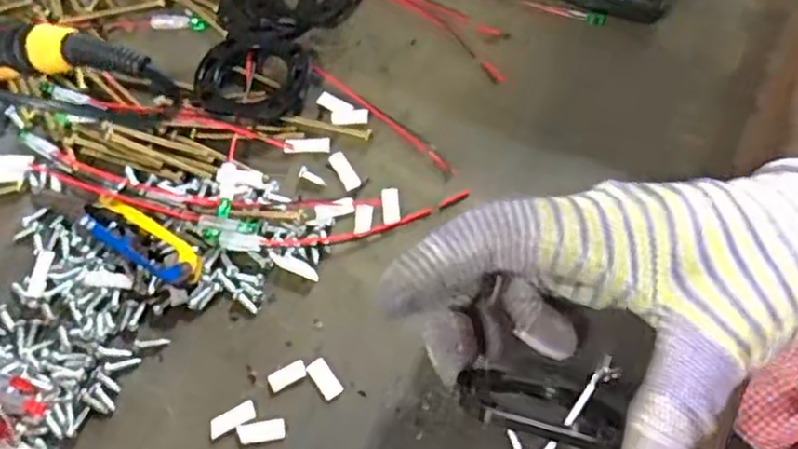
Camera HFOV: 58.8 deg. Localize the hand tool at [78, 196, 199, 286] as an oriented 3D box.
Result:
[{"bbox_3d":[-0.117,0.007,0.322,0.066,0.011,0.020,29,70,16],"label":"hand tool"}]

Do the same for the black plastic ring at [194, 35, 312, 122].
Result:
[{"bbox_3d":[-0.074,-0.075,0.359,0.055,0.009,0.051,-3,65,2],"label":"black plastic ring"}]

